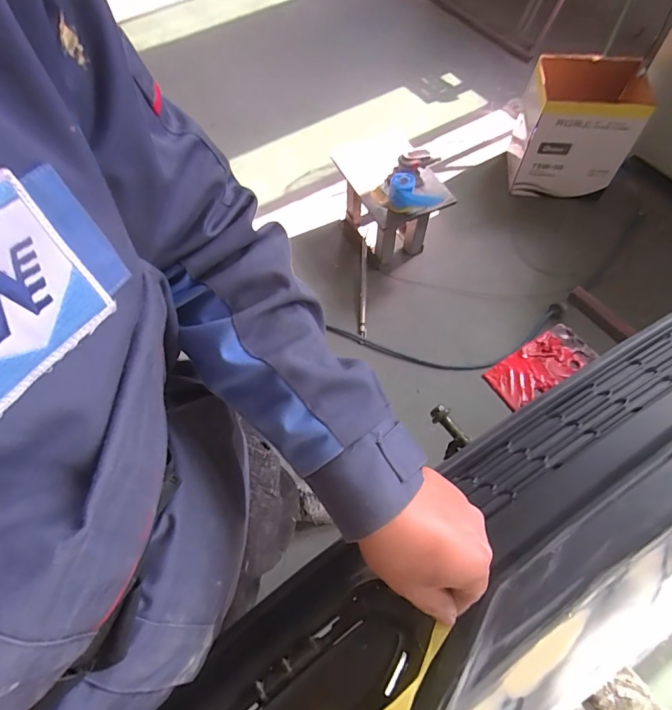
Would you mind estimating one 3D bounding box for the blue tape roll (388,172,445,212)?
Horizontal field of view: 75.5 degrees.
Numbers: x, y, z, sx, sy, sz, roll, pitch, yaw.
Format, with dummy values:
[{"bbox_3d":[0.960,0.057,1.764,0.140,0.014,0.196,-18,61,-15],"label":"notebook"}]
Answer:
[{"bbox_3d":[0.233,-0.468,1.283,0.158,0.091,0.064,19,64,12],"label":"blue tape roll"}]

